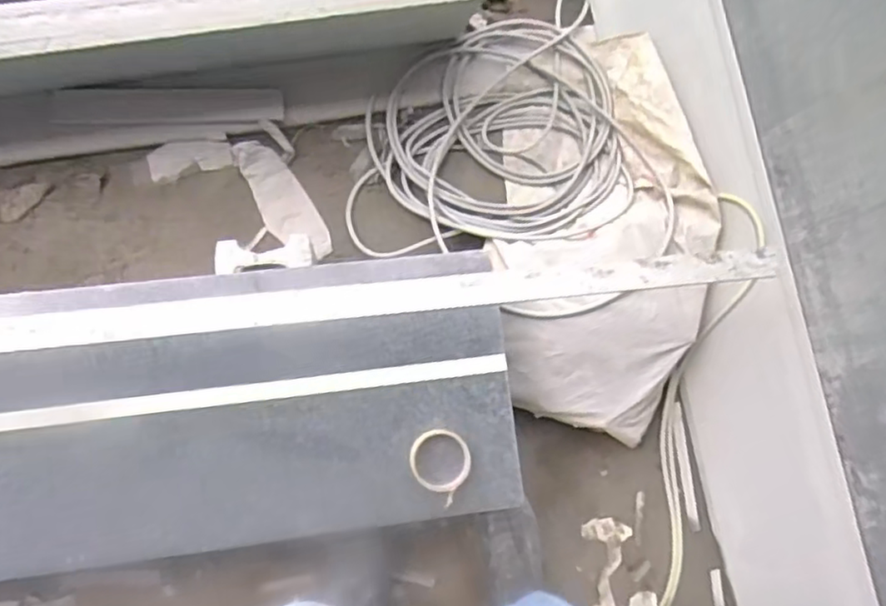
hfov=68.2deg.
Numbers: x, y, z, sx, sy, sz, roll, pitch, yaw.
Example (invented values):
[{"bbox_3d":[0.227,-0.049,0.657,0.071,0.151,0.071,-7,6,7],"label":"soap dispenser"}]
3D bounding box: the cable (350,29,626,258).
[{"bbox_3d":[0.072,-0.314,1.223,0.510,0.068,0.418,-5,83,-7],"label":"cable"}]

